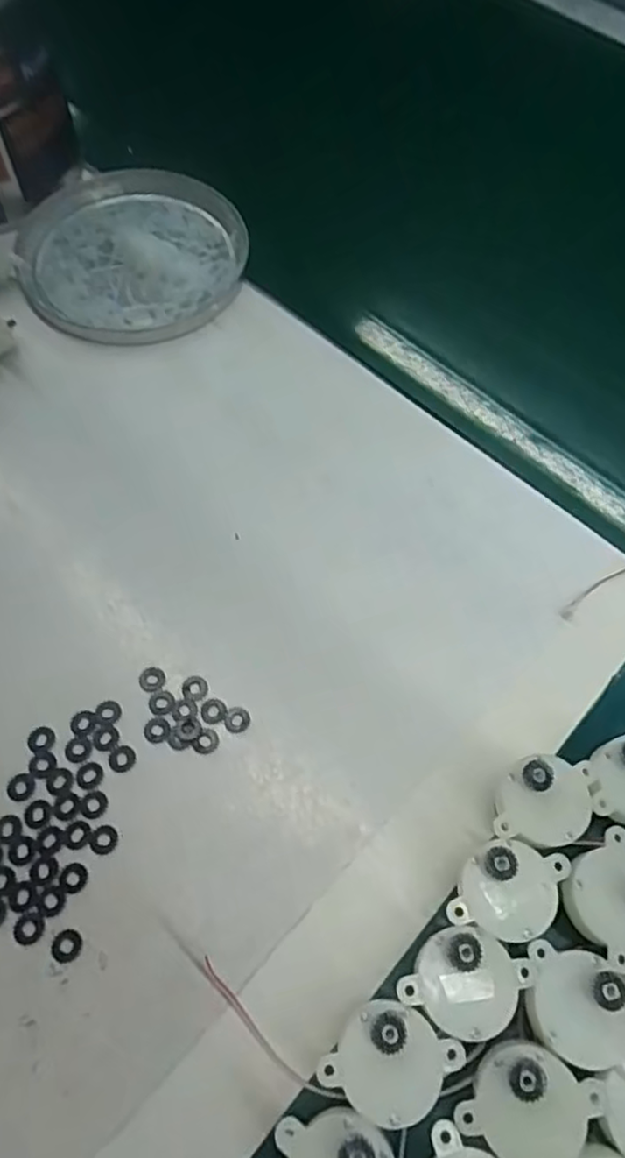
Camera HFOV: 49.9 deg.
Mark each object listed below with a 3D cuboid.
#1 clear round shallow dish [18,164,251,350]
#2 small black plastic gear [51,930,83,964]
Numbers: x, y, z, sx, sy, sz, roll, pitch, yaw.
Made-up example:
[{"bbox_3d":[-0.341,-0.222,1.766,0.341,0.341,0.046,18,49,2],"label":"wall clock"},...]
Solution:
[{"bbox_3d":[-0.105,-0.192,0.395,0.129,0.020,0.129,1,64,-2],"label":"clear round shallow dish"},{"bbox_3d":[-0.088,0.130,0.238,0.011,0.004,0.011,-10,65,-7],"label":"small black plastic gear"}]

